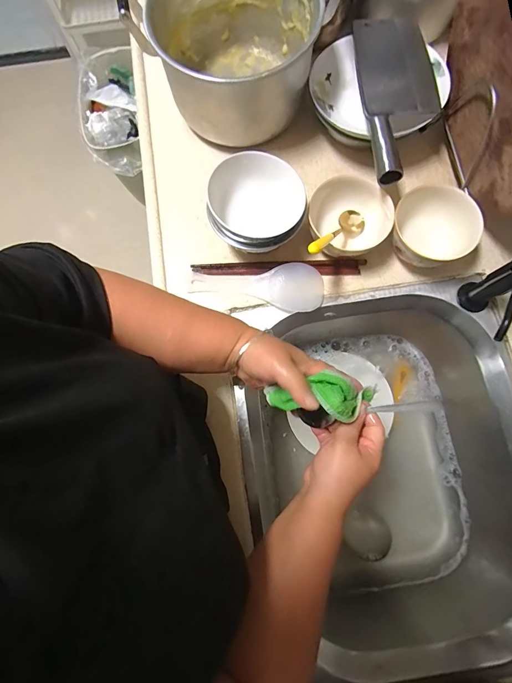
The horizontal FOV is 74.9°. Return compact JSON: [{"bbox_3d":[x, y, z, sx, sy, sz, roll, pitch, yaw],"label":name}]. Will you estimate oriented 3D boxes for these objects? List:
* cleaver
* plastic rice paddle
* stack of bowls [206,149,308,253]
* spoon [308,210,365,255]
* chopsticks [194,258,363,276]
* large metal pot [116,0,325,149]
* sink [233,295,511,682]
[{"bbox_3d":[0.201,-0.360,0.477,0.110,0.051,0.323,4,78,1],"label":"cleaver"},{"bbox_3d":[0.003,-0.089,0.496,0.194,0.021,0.069,10,78,3],"label":"plastic rice paddle"},{"bbox_3d":[0.001,-0.180,0.470,0.125,0.082,0.124,-9,78,-1],"label":"stack of bowls"},{"bbox_3d":[0.109,-0.150,0.450,0.038,0.024,0.168,43,41,9],"label":"spoon"},{"bbox_3d":[0.034,-0.110,0.499,0.255,0.013,0.022,-1,78,0],"label":"chopsticks"},{"bbox_3d":[-0.039,-0.436,0.503,0.236,0.138,0.228,0,78,1],"label":"large metal pot"},{"bbox_3d":[0.191,0.192,0.528,0.389,0.192,0.486,-14,78,-3],"label":"sink"}]

